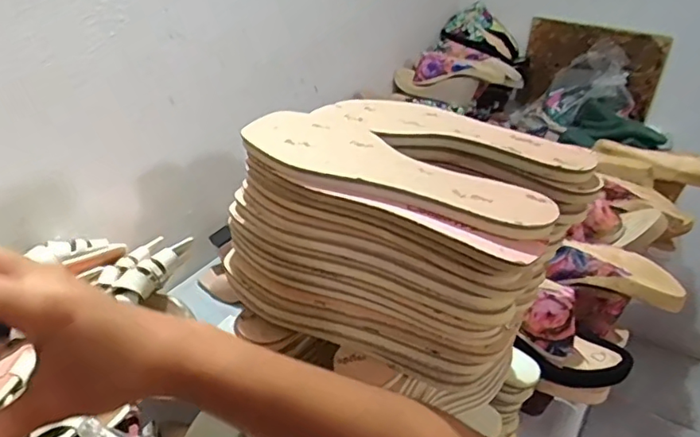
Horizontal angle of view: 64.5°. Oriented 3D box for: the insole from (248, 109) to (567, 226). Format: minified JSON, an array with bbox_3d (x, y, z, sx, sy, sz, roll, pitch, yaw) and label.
[{"bbox_3d":[0.028,-0.043,0.398,0.232,0.007,0.090,16,37,23],"label":"insole"}]

